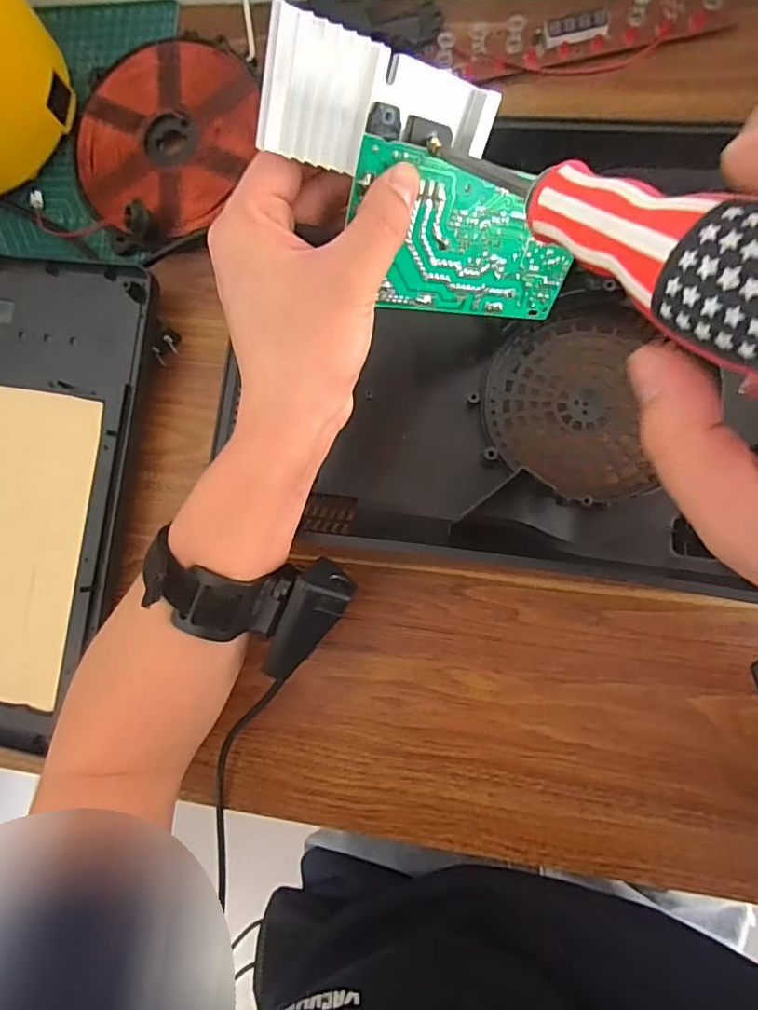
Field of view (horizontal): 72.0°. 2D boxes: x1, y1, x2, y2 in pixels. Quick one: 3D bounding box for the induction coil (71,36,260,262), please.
[{"bbox_3d":[-0.167,-0.271,0.393,0.135,0.028,0.157,22,88,9],"label":"induction coil"}]

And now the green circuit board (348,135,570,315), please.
[{"bbox_3d":[0.048,-0.134,0.270,0.140,0.071,0.004,-6,46,-27],"label":"green circuit board"}]

